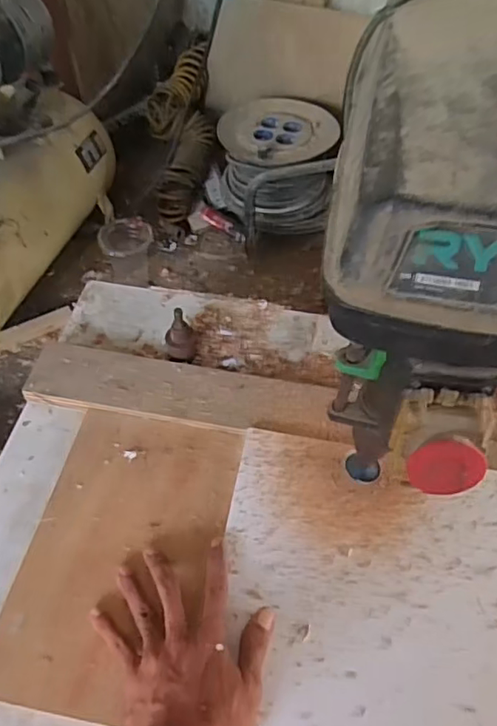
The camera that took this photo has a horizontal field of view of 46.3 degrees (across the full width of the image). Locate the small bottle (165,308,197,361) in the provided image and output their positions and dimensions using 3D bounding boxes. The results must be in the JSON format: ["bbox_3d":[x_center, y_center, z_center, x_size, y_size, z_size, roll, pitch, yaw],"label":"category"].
[{"bbox_3d":[-0.078,-0.032,0.665,0.033,0.073,0.029,-7,53,-7],"label":"small bottle"}]

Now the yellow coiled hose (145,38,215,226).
[{"bbox_3d":[-0.140,-0.483,1.198,0.133,0.094,0.412,4,82,3],"label":"yellow coiled hose"}]

